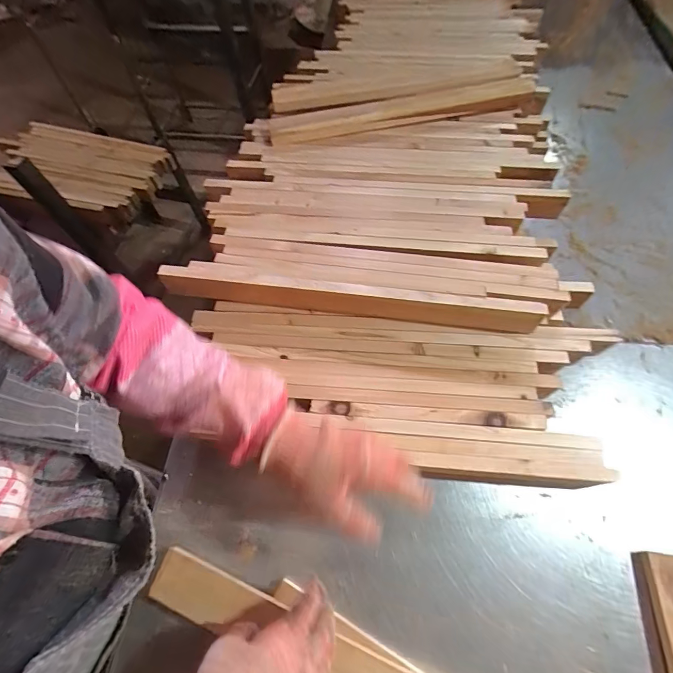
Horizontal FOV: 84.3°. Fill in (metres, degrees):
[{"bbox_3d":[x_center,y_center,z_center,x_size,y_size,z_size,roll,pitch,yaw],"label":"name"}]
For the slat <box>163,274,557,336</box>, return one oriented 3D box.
[{"bbox_3d":[0.010,-0.050,0.539,0.538,0.059,0.018,7,63,5],"label":"slat"}]

